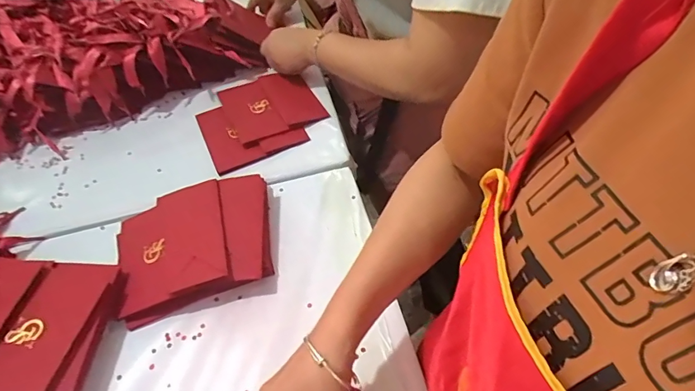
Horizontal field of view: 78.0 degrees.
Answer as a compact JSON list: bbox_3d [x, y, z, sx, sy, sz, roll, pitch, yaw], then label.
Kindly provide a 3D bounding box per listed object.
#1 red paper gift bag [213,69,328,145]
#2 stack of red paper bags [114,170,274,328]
[{"bbox_3d":[-0.118,-0.144,0.663,0.135,0.013,0.142,-25,55,-13],"label":"red paper gift bag"},{"bbox_3d":[-0.179,0.055,0.509,0.180,0.042,0.146,-16,53,-7],"label":"stack of red paper bags"}]

